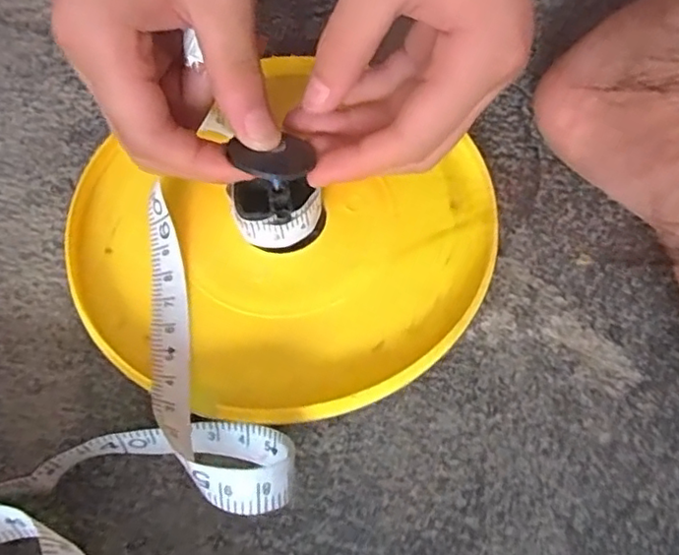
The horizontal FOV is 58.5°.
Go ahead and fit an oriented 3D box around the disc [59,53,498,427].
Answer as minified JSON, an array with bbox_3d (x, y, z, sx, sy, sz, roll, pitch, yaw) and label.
[{"bbox_3d":[-0.021,-0.017,0.221,0.143,0.016,0.136,0,62,1],"label":"disc"}]

